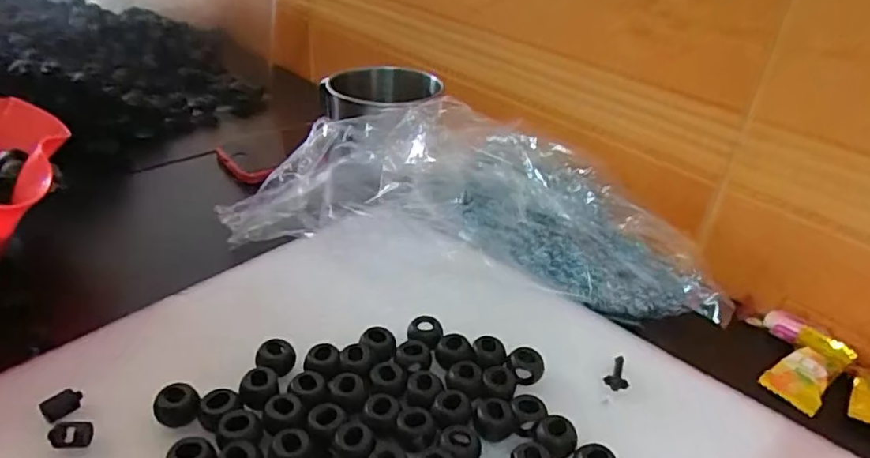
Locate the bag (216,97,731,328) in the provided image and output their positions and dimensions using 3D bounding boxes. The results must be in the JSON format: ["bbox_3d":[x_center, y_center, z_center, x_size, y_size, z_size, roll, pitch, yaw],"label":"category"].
[{"bbox_3d":[0.021,-0.024,0.358,0.293,0.060,0.107,8,33,5],"label":"bag"}]

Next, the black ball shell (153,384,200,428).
[{"bbox_3d":[-0.107,0.075,0.242,0.017,0.013,0.015,-14,36,-26],"label":"black ball shell"}]

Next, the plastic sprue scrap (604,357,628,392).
[{"bbox_3d":[0.088,0.069,0.281,0.011,0.004,0.019,14,46,14],"label":"plastic sprue scrap"}]

